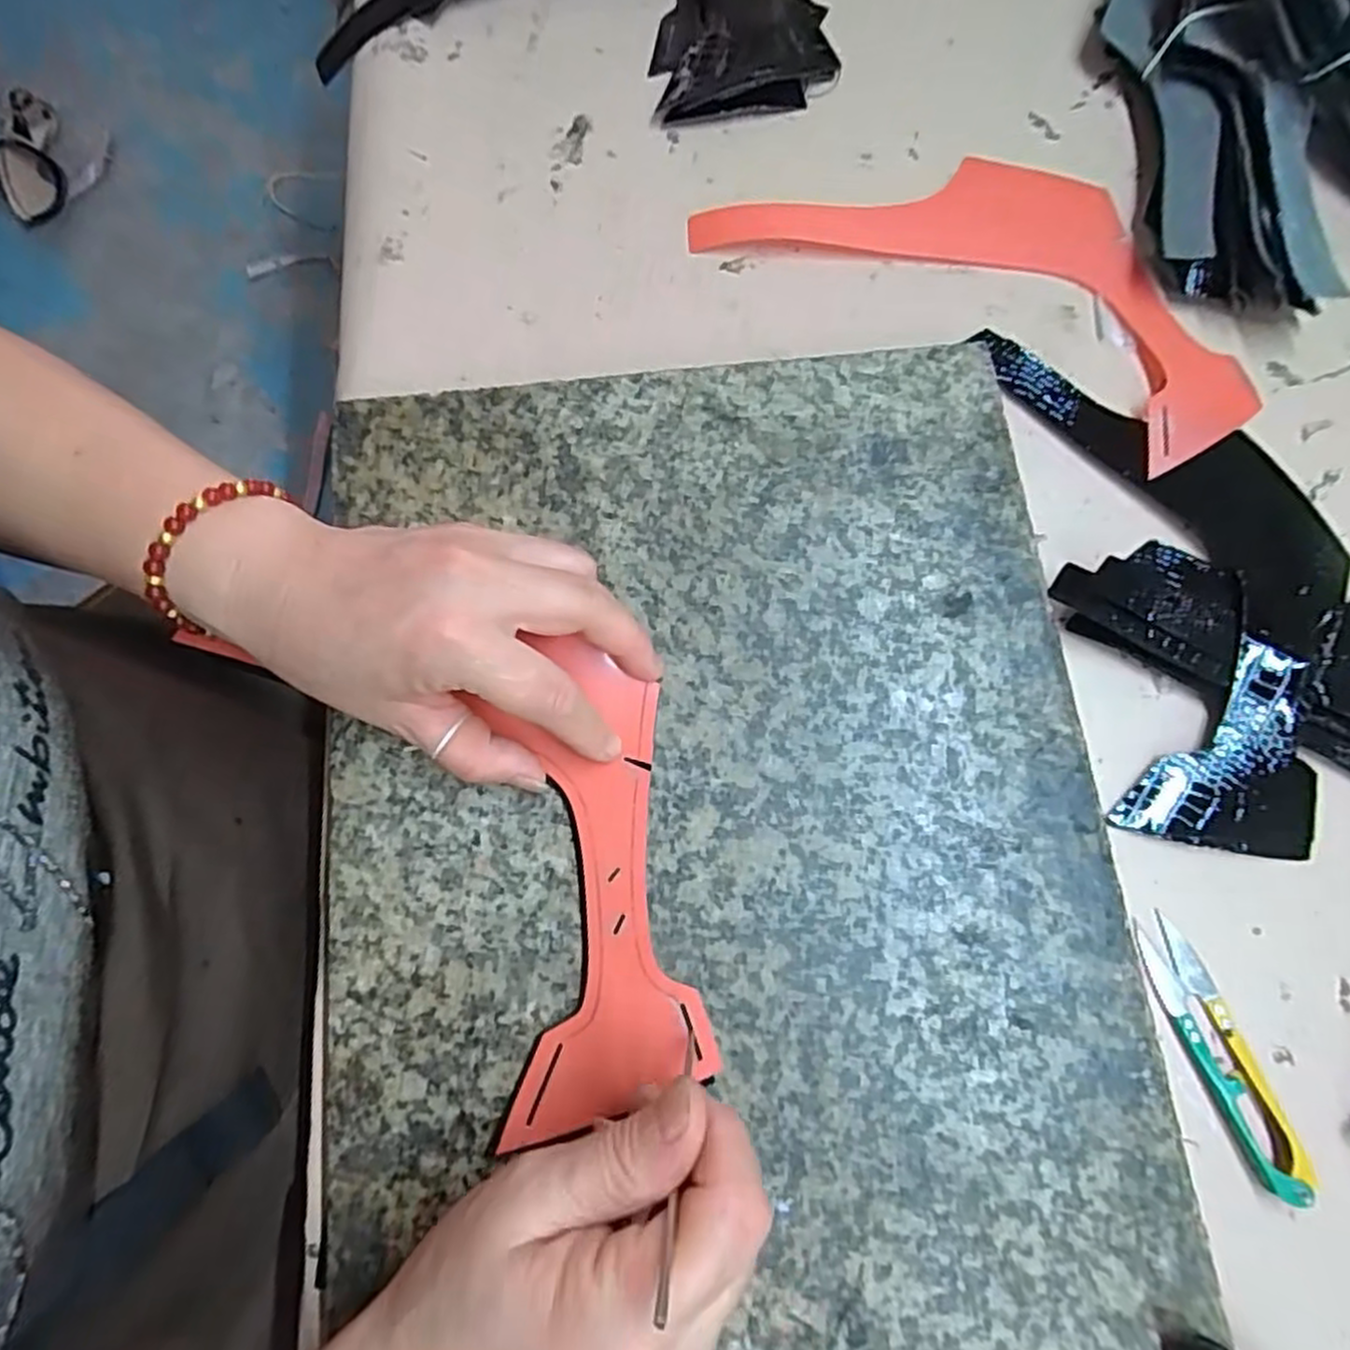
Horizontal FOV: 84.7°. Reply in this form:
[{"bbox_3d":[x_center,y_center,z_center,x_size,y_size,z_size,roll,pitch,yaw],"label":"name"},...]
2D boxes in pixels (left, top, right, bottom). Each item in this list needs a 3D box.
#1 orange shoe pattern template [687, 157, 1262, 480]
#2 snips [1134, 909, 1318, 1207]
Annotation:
[{"bbox_3d":[0.161,-0.208,0.373,0.274,0.010,0.133,31,77,7],"label":"orange shoe pattern template"},{"bbox_3d":[0.210,0.145,0.284,0.021,0.010,0.101,-22,76,-5],"label":"snips"}]

